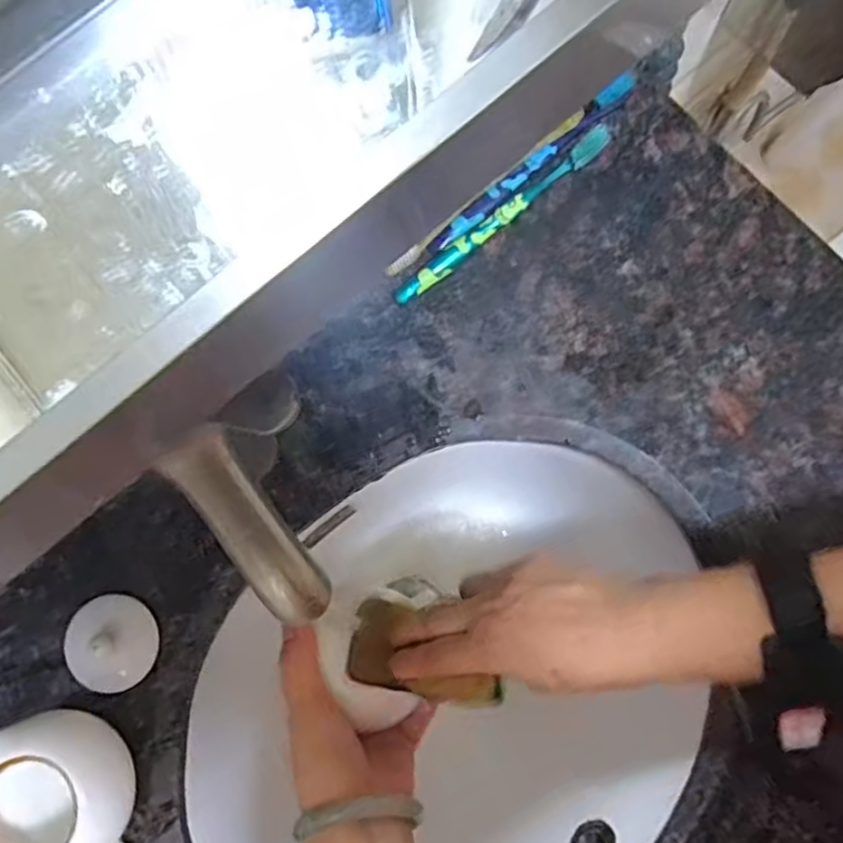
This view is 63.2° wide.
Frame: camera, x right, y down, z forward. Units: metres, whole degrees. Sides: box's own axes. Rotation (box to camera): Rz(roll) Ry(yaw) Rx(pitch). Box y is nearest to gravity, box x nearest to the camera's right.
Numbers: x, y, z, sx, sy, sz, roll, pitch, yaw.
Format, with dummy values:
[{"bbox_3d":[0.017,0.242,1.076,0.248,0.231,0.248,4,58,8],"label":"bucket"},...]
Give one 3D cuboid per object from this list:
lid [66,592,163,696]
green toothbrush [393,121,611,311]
[{"bbox_3d":[-0.194,0.138,0.424,0.057,0.019,0.057,-21,80,-3],"label":"lid"},{"bbox_3d":[0.057,-0.140,0.469,0.184,0.014,0.015,-39,81,-6],"label":"green toothbrush"}]

